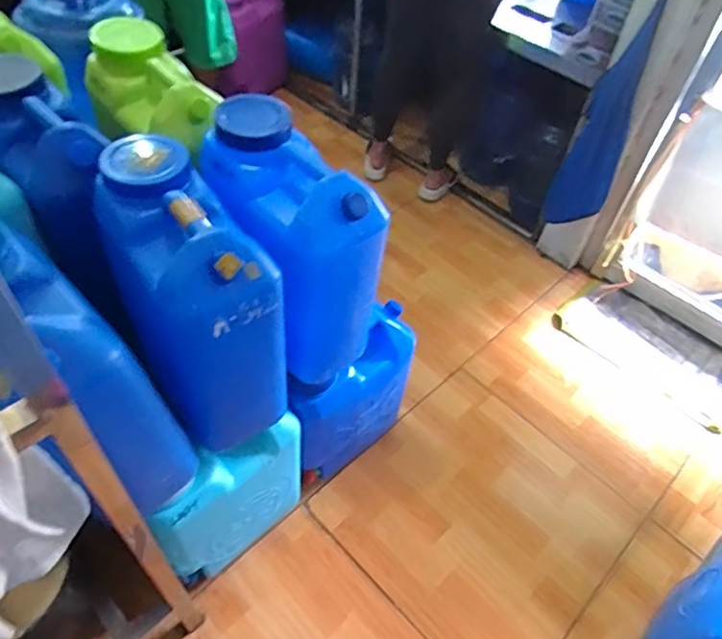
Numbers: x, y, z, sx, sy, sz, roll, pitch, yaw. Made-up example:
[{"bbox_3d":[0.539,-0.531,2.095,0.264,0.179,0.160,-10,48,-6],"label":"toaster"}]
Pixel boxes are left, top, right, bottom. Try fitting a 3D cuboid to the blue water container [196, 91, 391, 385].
[{"bbox_3d":[-0.119,-0.117,0.962,0.180,0.397,0.290,-34,60,-28],"label":"blue water container"}]

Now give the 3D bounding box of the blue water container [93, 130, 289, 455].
[{"bbox_3d":[-0.265,-0.028,0.881,0.178,0.387,0.307,-25,56,-23],"label":"blue water container"}]

